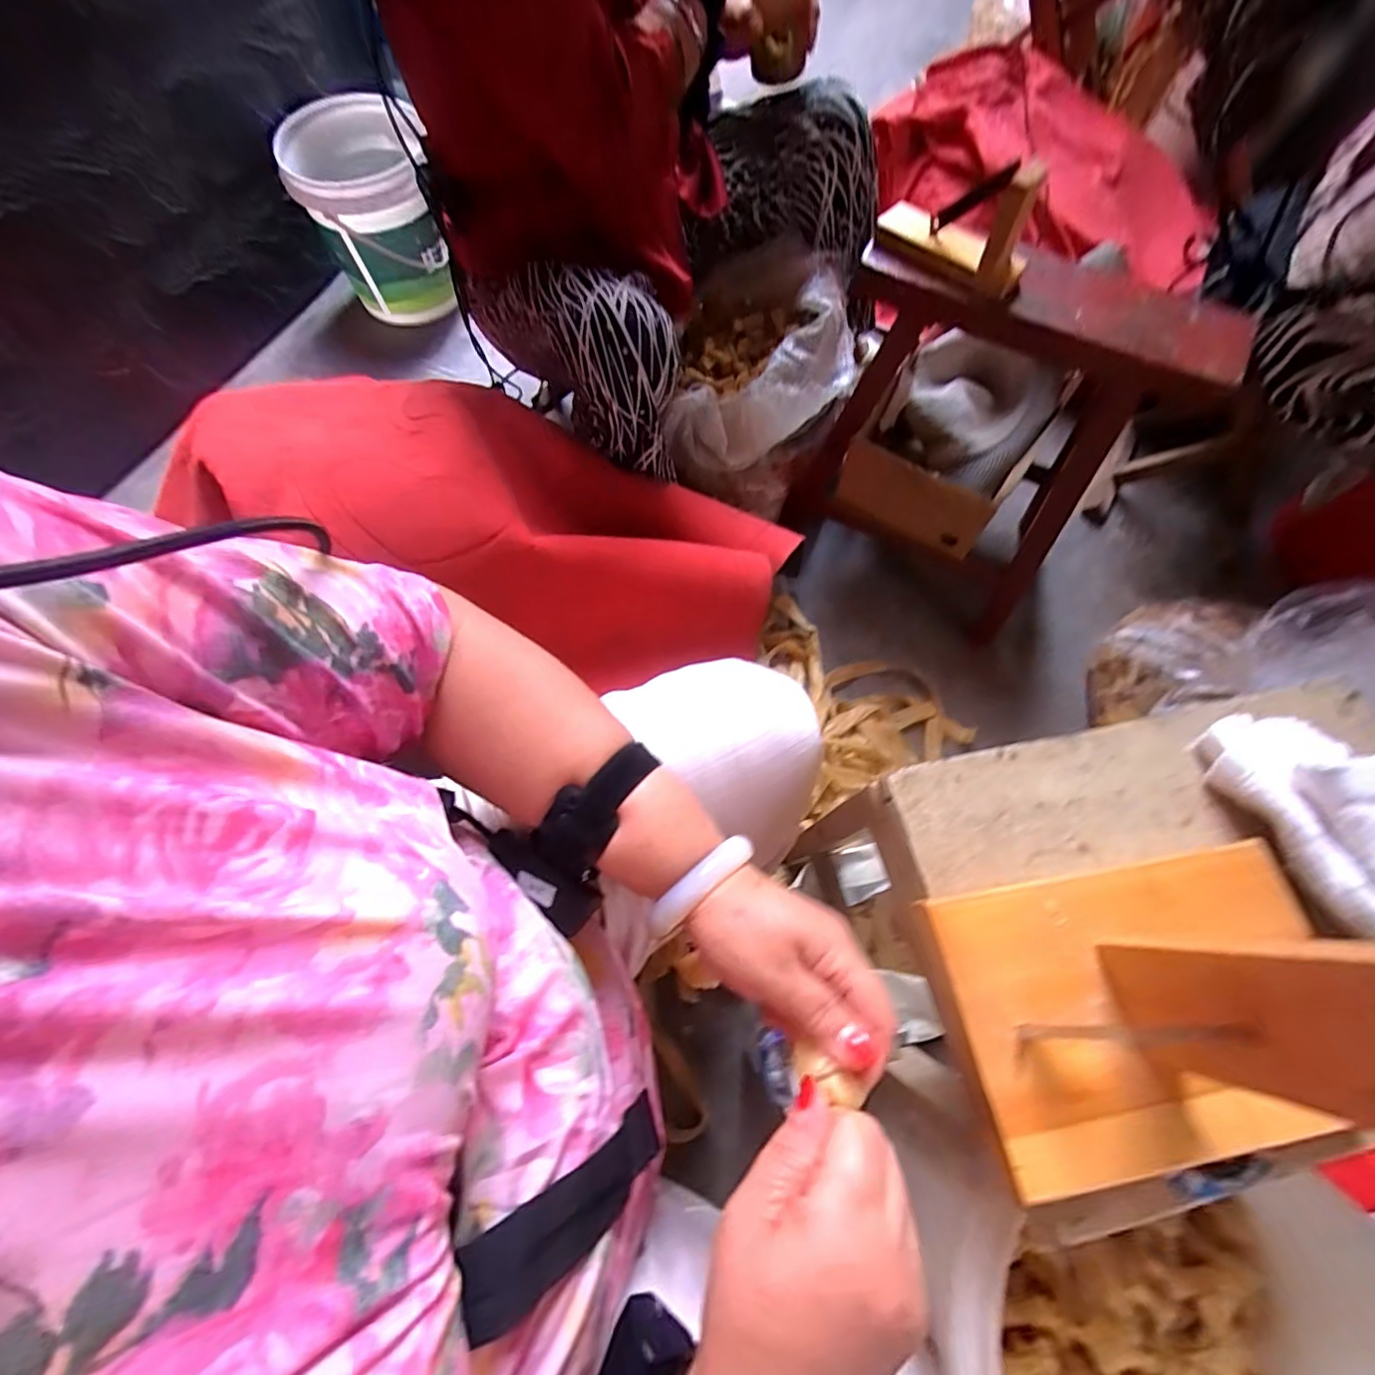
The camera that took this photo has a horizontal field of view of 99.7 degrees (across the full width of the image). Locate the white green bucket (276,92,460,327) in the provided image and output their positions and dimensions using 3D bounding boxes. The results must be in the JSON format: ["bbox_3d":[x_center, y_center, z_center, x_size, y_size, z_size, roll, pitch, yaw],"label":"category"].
[{"bbox_3d":[-0.556,-0.837,1.022,0.213,0.260,0.258,-13,69,-5],"label":"white green bucket"}]

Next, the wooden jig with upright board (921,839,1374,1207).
[{"bbox_3d":[0.247,0.137,0.226,0.201,0.198,0.138,-9,68,-4],"label":"wooden jig with upright board"}]

